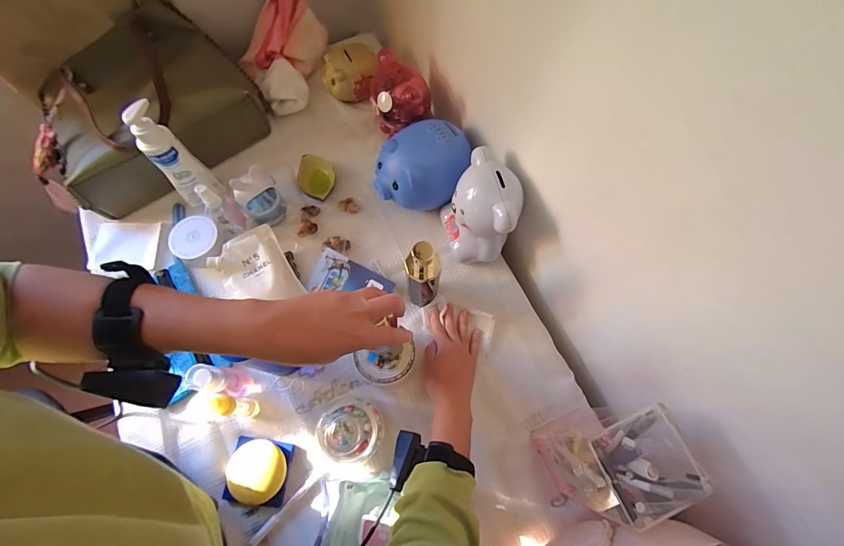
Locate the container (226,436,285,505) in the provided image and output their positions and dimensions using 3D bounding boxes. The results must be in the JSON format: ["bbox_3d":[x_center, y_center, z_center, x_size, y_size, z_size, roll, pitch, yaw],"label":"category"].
[{"bbox_3d":[-0.225,0.271,0.529,0.073,0.024,0.077,0,70,-1],"label":"container"}]

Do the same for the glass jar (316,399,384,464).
[{"bbox_3d":[-0.094,0.214,0.517,0.081,0.090,0.074,0,70,-1],"label":"glass jar"}]

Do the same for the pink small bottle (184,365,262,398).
[{"bbox_3d":[-0.263,0.147,0.521,0.040,0.120,0.033,14,70,5],"label":"pink small bottle"}]

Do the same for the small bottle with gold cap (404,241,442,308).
[{"bbox_3d":[0.001,0.006,0.553,0.043,0.173,0.040,0,70,-1],"label":"small bottle with gold cap"}]

